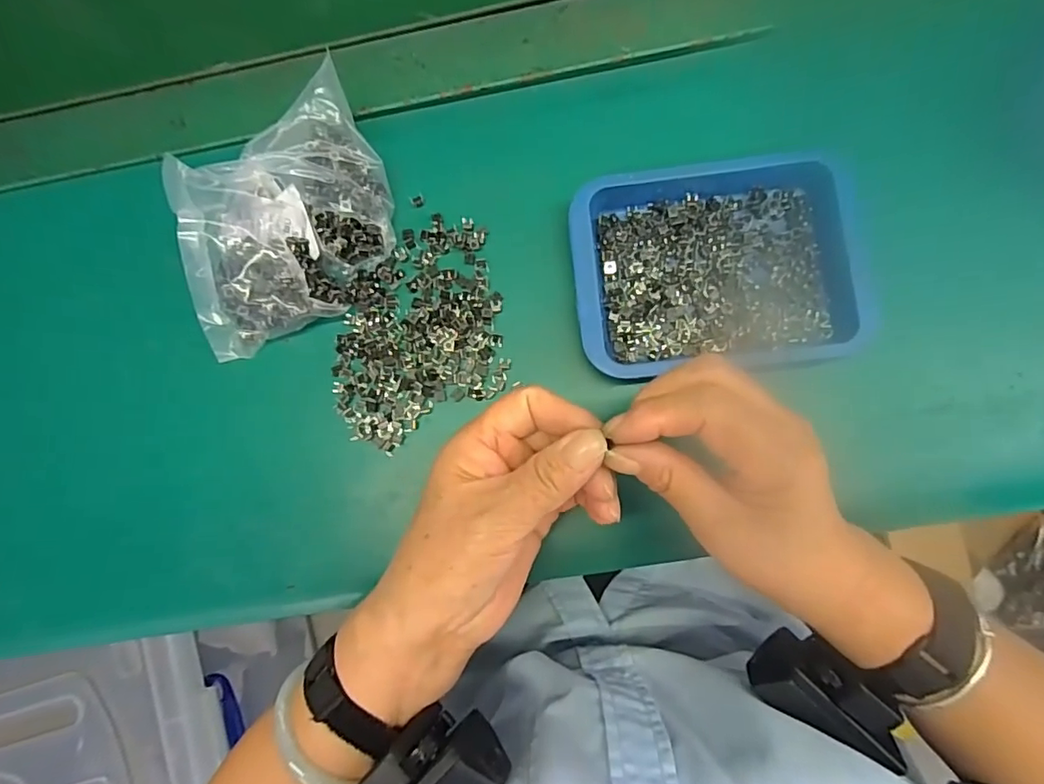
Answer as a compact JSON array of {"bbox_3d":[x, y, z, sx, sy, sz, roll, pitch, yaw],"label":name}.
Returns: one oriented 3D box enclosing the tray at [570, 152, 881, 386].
[{"bbox_3d":[0.110,-0.074,0.320,0.156,0.024,0.119,-6,83,4],"label":"tray"}]

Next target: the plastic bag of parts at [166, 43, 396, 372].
[{"bbox_3d":[-0.134,-0.095,0.318,0.085,0.068,0.171,35,87,8],"label":"plastic bag of parts"}]

